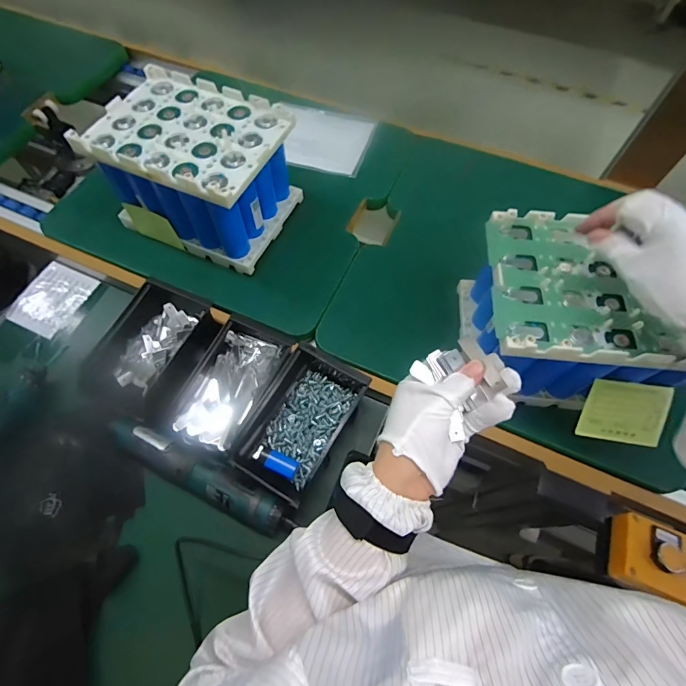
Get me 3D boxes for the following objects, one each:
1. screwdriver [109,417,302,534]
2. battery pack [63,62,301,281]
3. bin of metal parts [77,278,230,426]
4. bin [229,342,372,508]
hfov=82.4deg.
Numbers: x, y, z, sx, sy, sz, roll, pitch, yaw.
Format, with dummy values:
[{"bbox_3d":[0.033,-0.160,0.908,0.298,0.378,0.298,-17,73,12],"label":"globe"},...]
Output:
[{"bbox_3d":[-0.179,0.165,0.487,0.256,0.040,0.039,25,66,11],"label":"screwdriver"},{"bbox_3d":[-0.207,-0.246,0.591,0.234,0.172,0.180,22,66,10],"label":"battery pack"},{"bbox_3d":[-0.267,0.015,0.540,0.121,0.054,0.178,29,67,13],"label":"bin of metal parts"},{"bbox_3d":[-0.054,0.096,0.486,0.105,0.048,0.170,25,66,11],"label":"bin"}]

